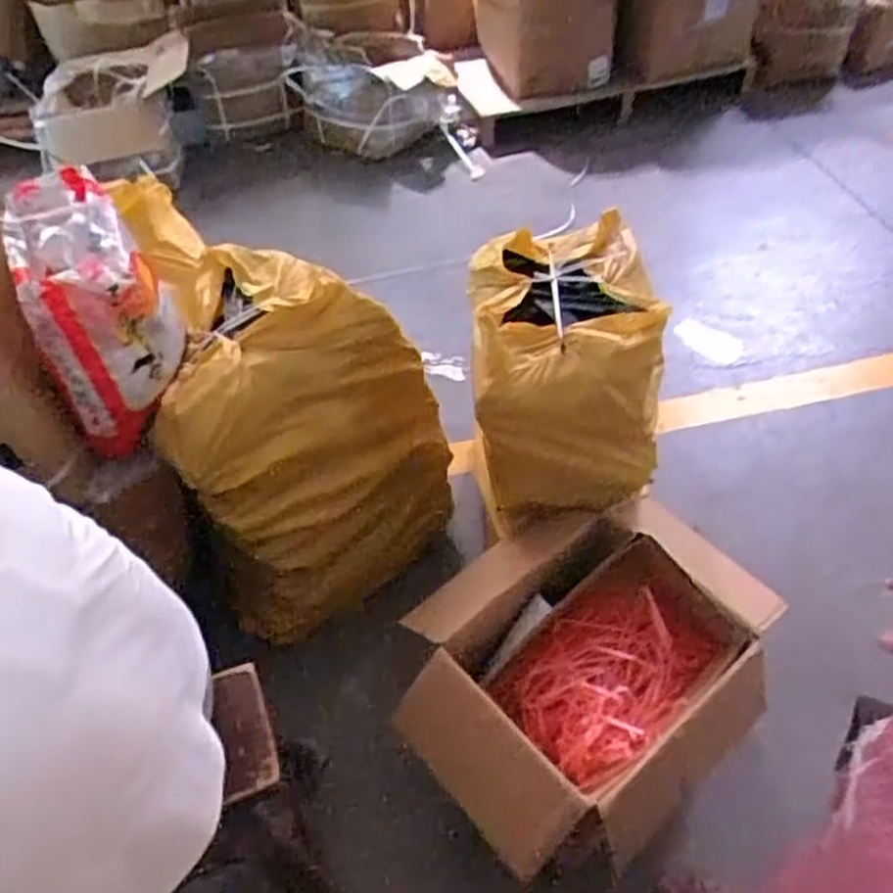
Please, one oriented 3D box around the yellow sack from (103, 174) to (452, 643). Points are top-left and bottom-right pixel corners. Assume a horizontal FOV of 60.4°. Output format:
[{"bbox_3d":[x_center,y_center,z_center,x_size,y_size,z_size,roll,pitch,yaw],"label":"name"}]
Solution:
[{"bbox_3d":[-0.265,-0.014,1.340,0.431,0.565,0.322,-36,55,-26],"label":"yellow sack"}]

